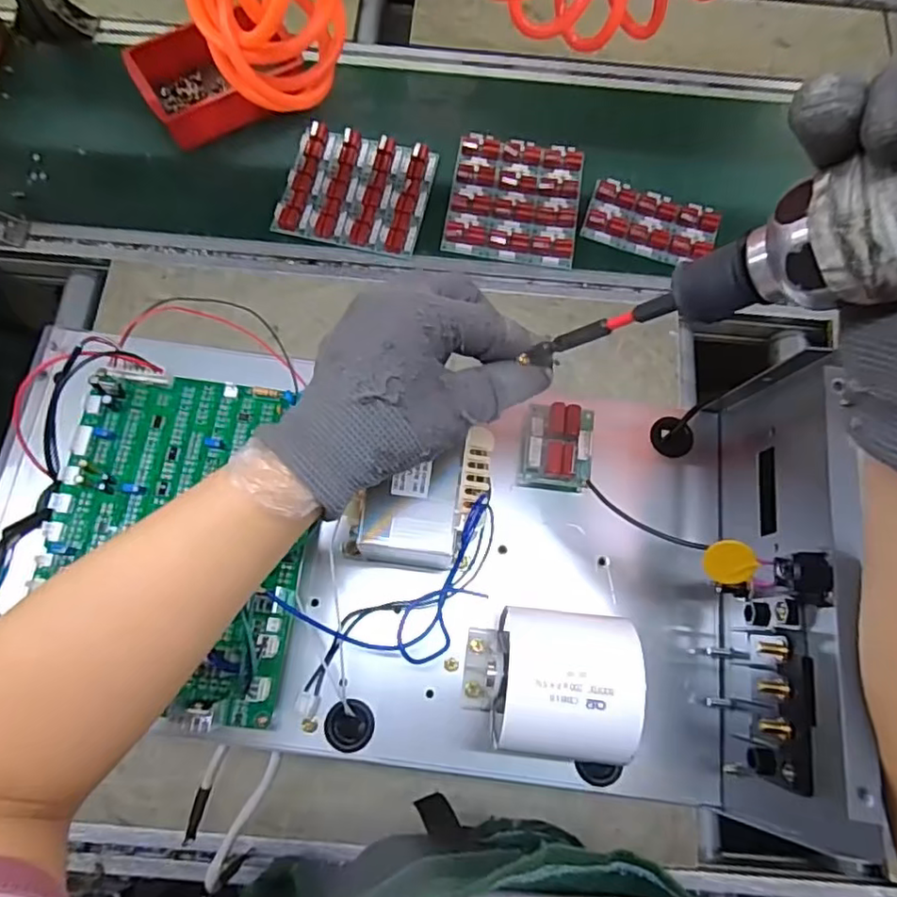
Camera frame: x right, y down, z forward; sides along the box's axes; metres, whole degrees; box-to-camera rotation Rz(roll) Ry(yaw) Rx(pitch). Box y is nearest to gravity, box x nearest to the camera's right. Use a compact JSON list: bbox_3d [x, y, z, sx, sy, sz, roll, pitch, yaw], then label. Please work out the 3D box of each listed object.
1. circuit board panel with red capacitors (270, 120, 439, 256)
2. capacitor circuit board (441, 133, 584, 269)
[{"bbox_3d":[-0.117,-0.334,0.779,0.178,0.022,0.161,12,73,2],"label":"circuit board panel with red capacitors"},{"bbox_3d":[0.086,-0.323,0.785,0.163,0.016,0.181,10,73,1],"label":"capacitor circuit board"}]

